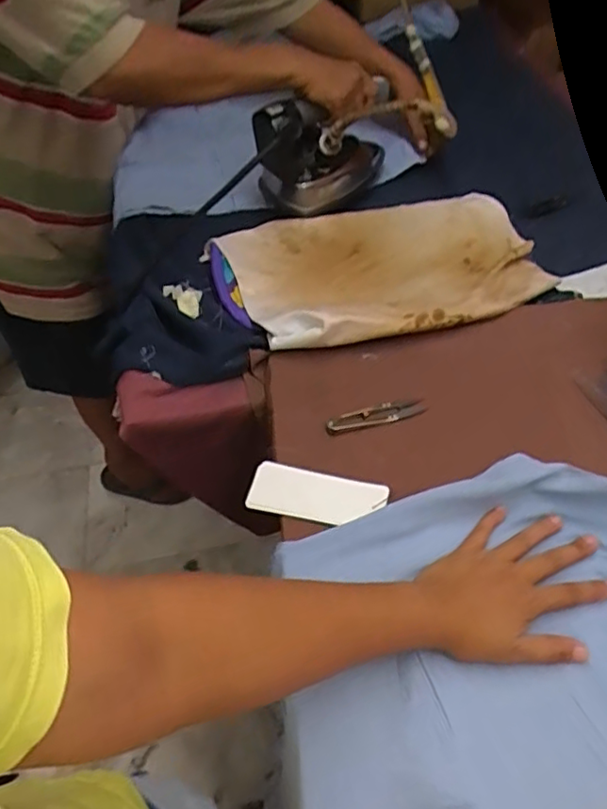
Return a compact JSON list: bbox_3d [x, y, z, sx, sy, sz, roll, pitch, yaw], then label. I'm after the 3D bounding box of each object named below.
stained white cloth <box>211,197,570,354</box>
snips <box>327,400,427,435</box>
[{"bbox_3d":[0.091,-0.178,0.736,0.392,0.044,0.281,-10,50,-6],"label":"stained white cloth"},{"bbox_3d":[0.073,0.008,0.599,0.101,0.009,0.024,-16,51,-12],"label":"snips"}]

